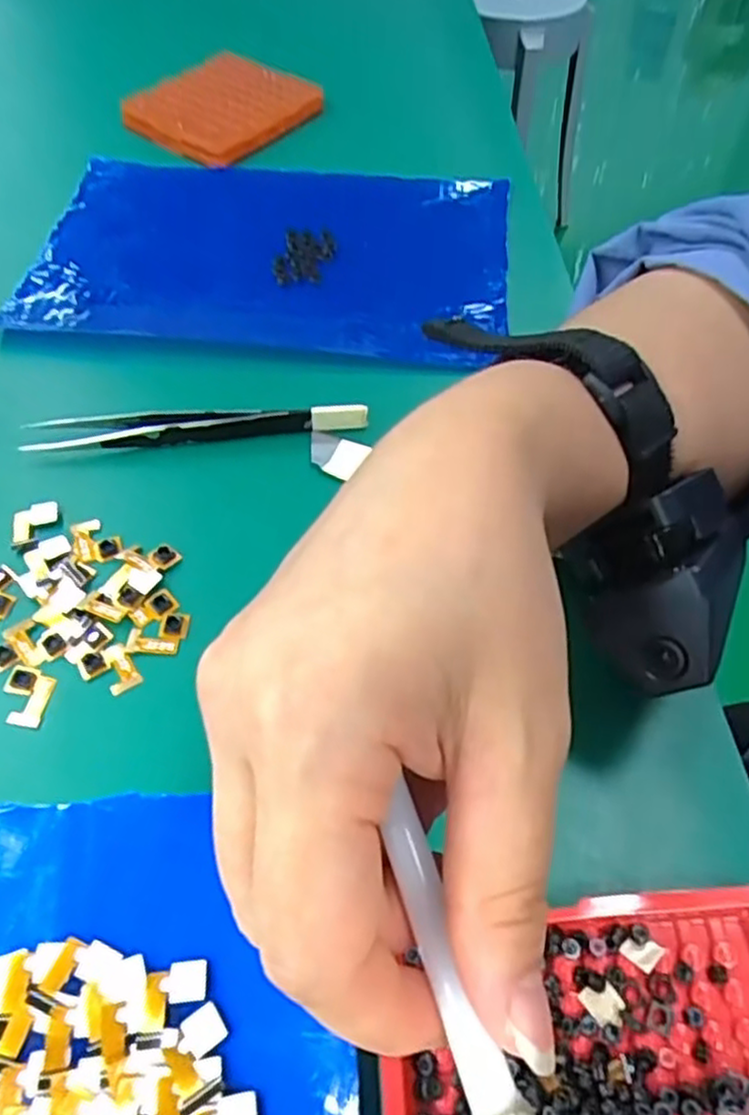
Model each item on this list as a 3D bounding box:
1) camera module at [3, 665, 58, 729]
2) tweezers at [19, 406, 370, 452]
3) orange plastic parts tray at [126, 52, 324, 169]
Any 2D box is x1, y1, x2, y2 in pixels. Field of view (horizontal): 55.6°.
[{"bbox_3d":[-0.105,0.041,0.214,0.014,0.004,0.018,8,56,4],"label":"camera module"},{"bbox_3d":[-0.067,-0.049,0.271,0.127,0.010,0.014,-2,56,-3],"label":"tweezers"},{"bbox_3d":[-0.089,-0.262,0.412,0.093,0.010,0.086,31,61,19],"label":"orange plastic parts tray"}]

